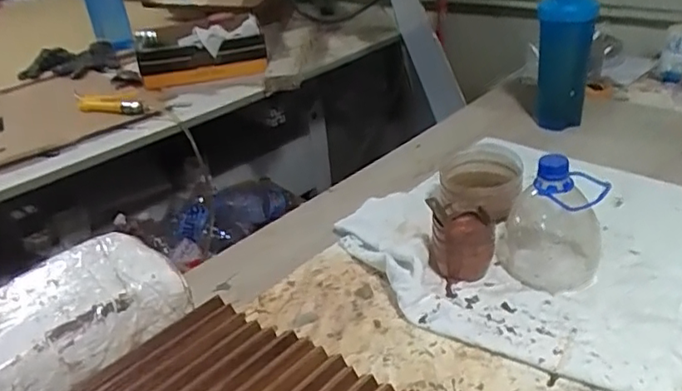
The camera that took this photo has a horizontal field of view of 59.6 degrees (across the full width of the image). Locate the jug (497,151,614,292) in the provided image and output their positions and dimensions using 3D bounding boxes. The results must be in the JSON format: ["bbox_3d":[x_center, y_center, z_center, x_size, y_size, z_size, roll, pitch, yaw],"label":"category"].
[{"bbox_3d":[0.224,0.025,0.634,0.105,0.127,0.089,4,32,16],"label":"jug"}]

